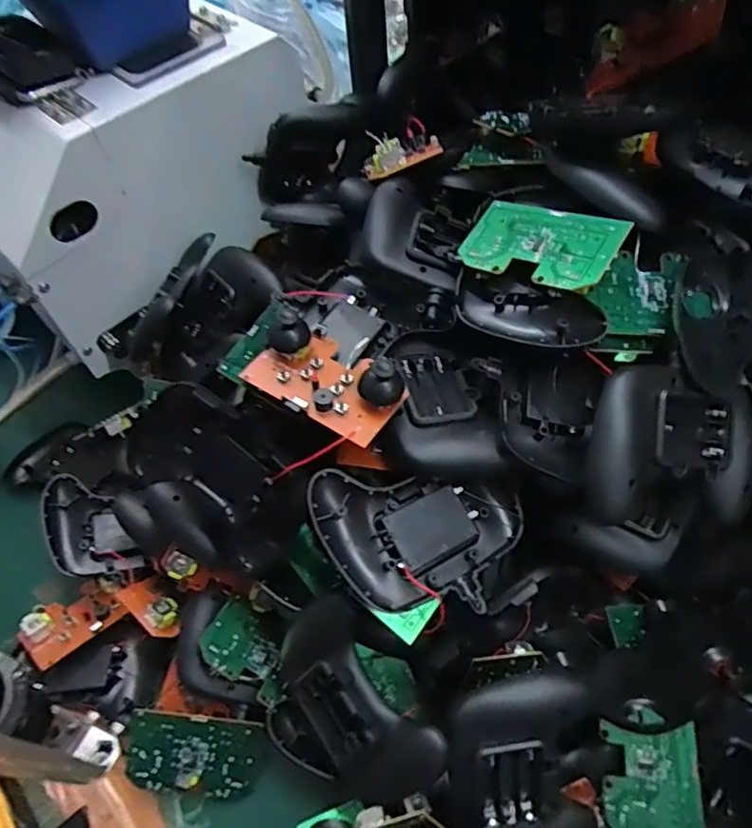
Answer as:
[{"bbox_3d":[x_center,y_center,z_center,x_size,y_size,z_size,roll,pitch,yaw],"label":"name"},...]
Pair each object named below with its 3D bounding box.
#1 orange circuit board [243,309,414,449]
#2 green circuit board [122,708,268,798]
[{"bbox_3d":[-0.029,-0.024,0.358,0.090,0.040,0.055,30,63,17],"label":"orange circuit board"},{"bbox_3d":[-0.130,0.245,0.435,0.098,0.010,0.058,11,94,-4],"label":"green circuit board"}]

